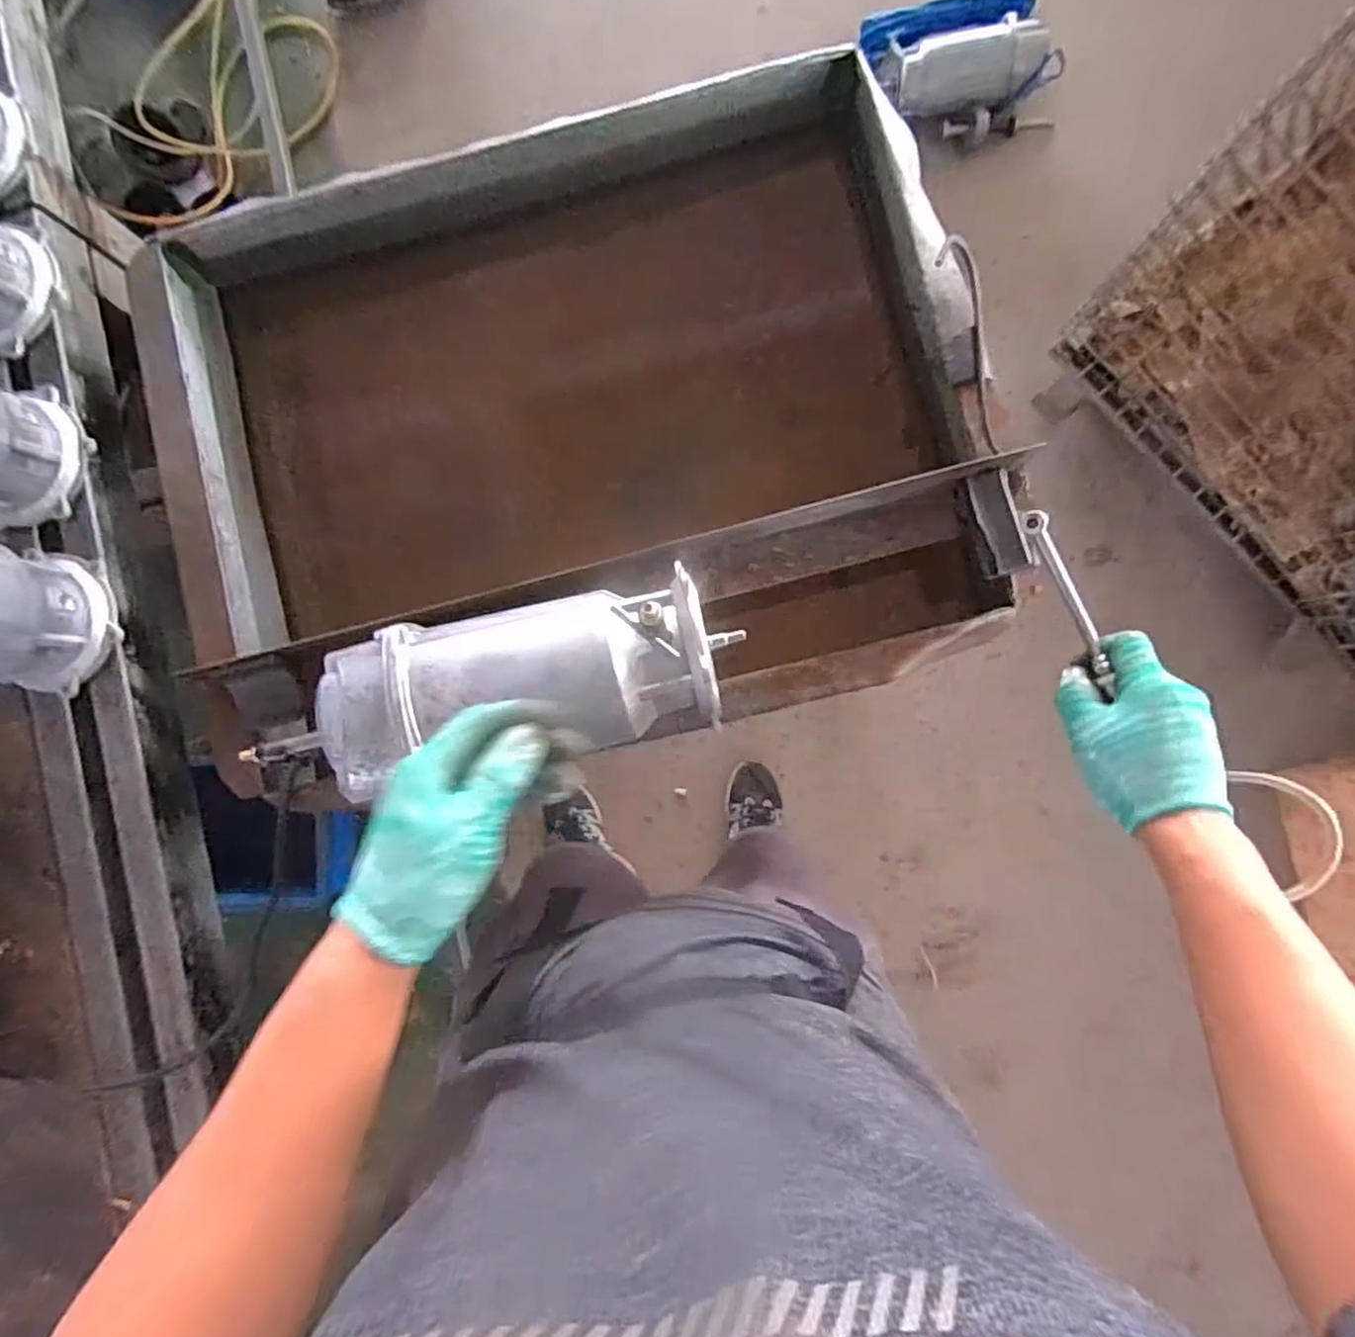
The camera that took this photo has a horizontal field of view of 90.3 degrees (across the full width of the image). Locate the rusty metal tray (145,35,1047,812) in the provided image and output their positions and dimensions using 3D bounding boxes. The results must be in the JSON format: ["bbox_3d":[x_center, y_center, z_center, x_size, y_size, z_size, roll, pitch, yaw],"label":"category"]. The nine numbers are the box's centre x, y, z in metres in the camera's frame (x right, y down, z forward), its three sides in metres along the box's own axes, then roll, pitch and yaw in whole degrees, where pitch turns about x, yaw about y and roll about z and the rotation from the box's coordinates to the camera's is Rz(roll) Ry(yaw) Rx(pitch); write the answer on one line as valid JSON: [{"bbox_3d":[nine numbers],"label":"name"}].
[{"bbox_3d":[-0.106,-0.227,0.712,0.757,0.230,0.573,-13,86,3],"label":"rusty metal tray"}]

